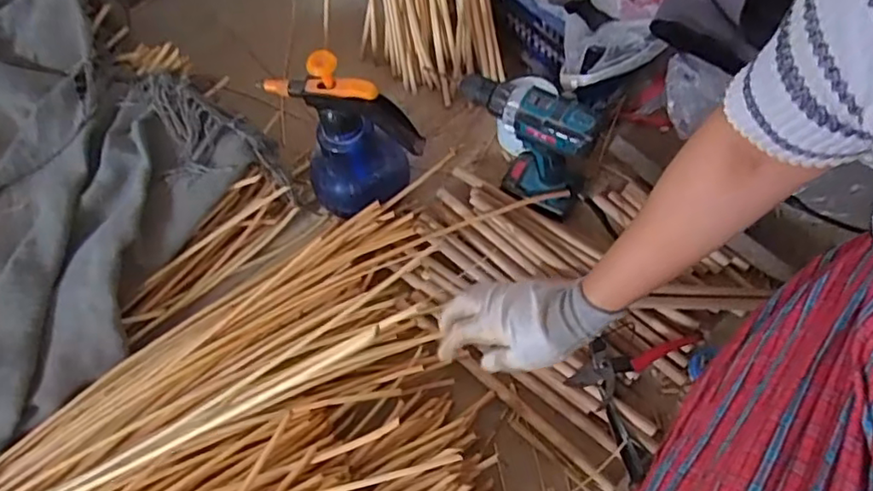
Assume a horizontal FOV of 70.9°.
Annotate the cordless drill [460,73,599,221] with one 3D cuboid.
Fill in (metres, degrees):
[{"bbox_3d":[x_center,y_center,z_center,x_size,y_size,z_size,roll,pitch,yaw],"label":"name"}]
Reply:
[{"bbox_3d":[0.122,-0.141,0.823,0.171,0.170,0.073,41,75,20],"label":"cordless drill"}]

